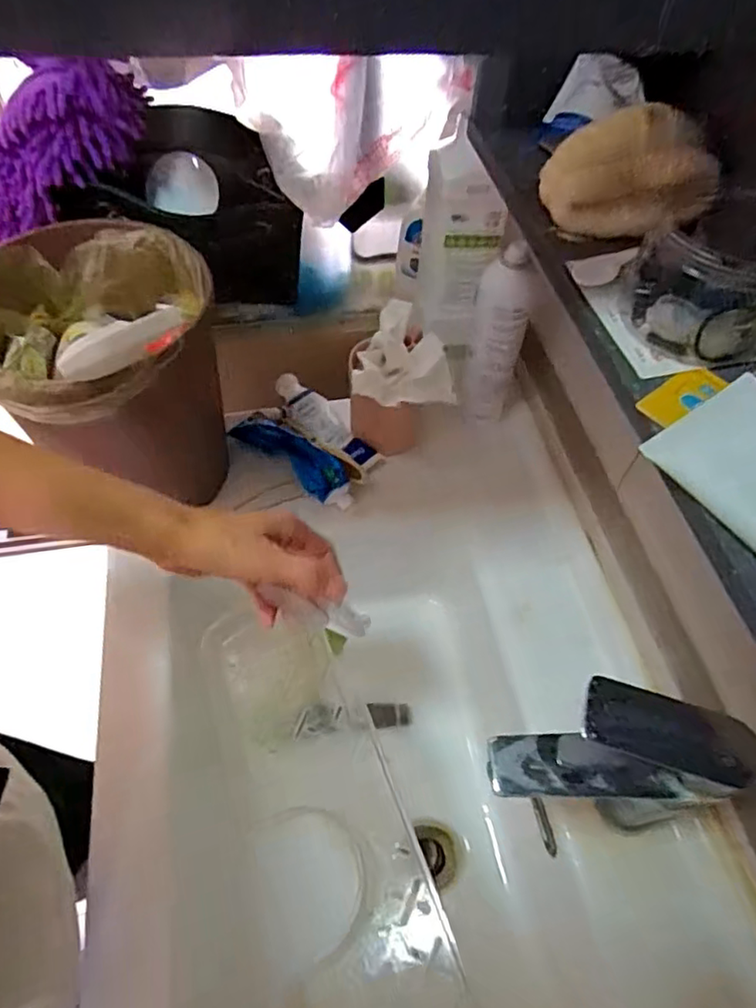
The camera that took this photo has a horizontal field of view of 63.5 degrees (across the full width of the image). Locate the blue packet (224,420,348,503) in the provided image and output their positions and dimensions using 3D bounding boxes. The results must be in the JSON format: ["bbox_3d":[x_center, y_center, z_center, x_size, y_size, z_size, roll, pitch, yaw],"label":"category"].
[{"bbox_3d":[-0.100,-0.059,0.695,0.159,0.024,0.045,36,61,20],"label":"blue packet"}]

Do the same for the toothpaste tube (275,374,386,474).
[{"bbox_3d":[-0.067,-0.097,0.730,0.047,0.026,0.168,-37,65,-25],"label":"toothpaste tube"}]

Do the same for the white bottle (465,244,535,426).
[{"bbox_3d":[0.132,-0.177,0.671,0.060,0.204,0.049,9,55,3],"label":"white bottle"}]

